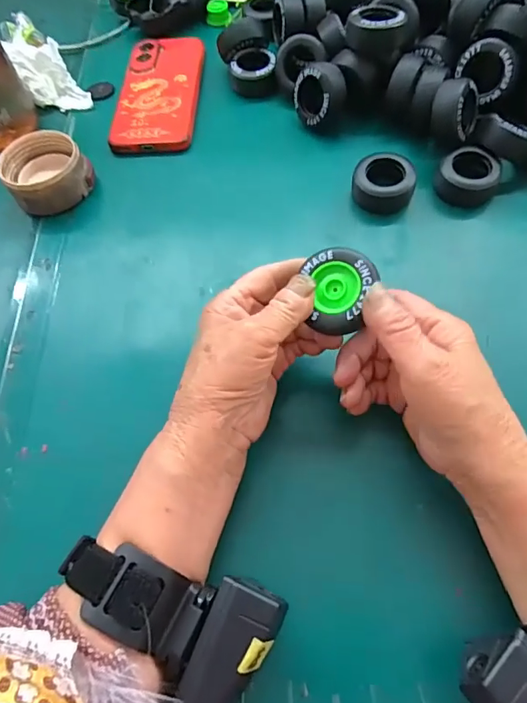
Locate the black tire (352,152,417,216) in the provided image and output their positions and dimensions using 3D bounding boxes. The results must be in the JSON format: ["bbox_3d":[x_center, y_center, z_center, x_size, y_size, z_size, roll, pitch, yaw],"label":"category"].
[{"bbox_3d":[0.097,-0.135,0.378,0.048,0.025,0.044,15,65,11],"label":"black tire"}]

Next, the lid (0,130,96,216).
[{"bbox_3d":[-0.185,-0.152,0.403,0.067,0.042,0.059,-38,67,-15],"label":"lid"}]

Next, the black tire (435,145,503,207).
[{"bbox_3d":[0.165,-0.140,0.377,0.043,0.024,0.044,-1,63,3],"label":"black tire"}]

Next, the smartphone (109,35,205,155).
[{"bbox_3d":[-0.102,-0.259,0.463,0.076,0.015,0.170,0,63,4],"label":"smartphone"}]

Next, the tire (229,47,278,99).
[{"bbox_3d":[-0.010,-0.271,0.457,0.044,0.025,0.042,-2,63,2],"label":"tire"}]

